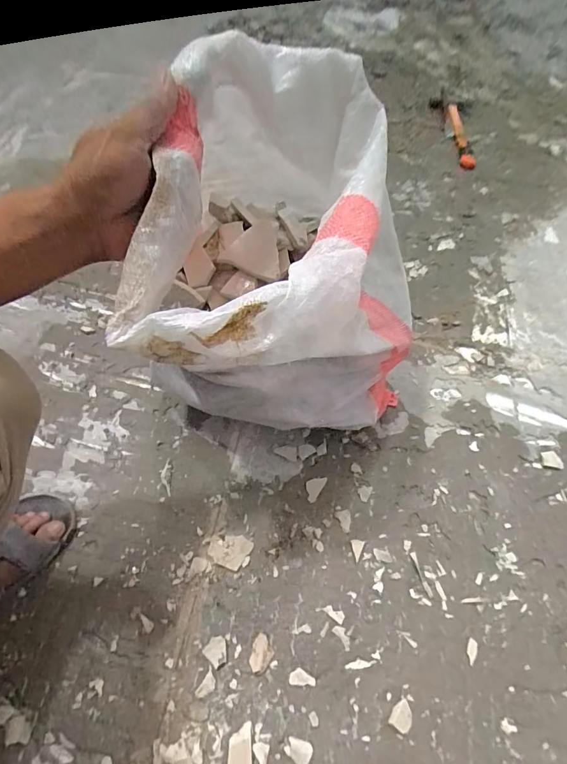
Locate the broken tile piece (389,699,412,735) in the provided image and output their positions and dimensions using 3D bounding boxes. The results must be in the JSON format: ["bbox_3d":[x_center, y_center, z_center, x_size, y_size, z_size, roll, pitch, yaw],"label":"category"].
[{"bbox_3d":[0.150,0.419,0.500,0.026,0.004,0.032,28,62,12],"label":"broken tile piece"}]

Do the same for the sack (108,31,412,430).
[{"bbox_3d":[0.000,-0.130,0.465,0.340,0.331,0.287,-16,62,-12],"label":"sack"}]

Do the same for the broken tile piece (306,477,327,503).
[{"bbox_3d":[0.048,0.167,0.632,0.024,0.004,0.044,29,63,13],"label":"broken tile piece"}]

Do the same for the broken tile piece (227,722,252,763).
[{"bbox_3d":[-0.052,0.439,0.472,0.028,0.004,0.050,0,60,-4],"label":"broken tile piece"}]

